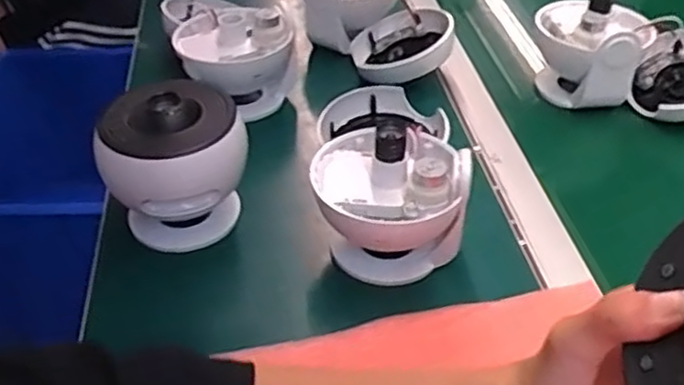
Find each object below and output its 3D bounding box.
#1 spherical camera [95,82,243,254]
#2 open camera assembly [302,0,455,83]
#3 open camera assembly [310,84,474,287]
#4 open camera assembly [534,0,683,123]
[{"bbox_3d":[-0.133,-0.016,0.557,0.105,0.119,0.086,-18,43,-20],"label":"spherical camera"},{"bbox_3d":[0.042,-0.193,0.785,0.118,0.094,0.173,-23,45,-27],"label":"open camera assembly"},{"bbox_3d":[0.038,-0.002,0.543,0.117,0.098,0.115,3,40,5],"label":"open camera assembly"},{"bbox_3d":[0.308,-0.148,0.723,0.202,0.107,0.108,9,40,10],"label":"open camera assembly"}]

